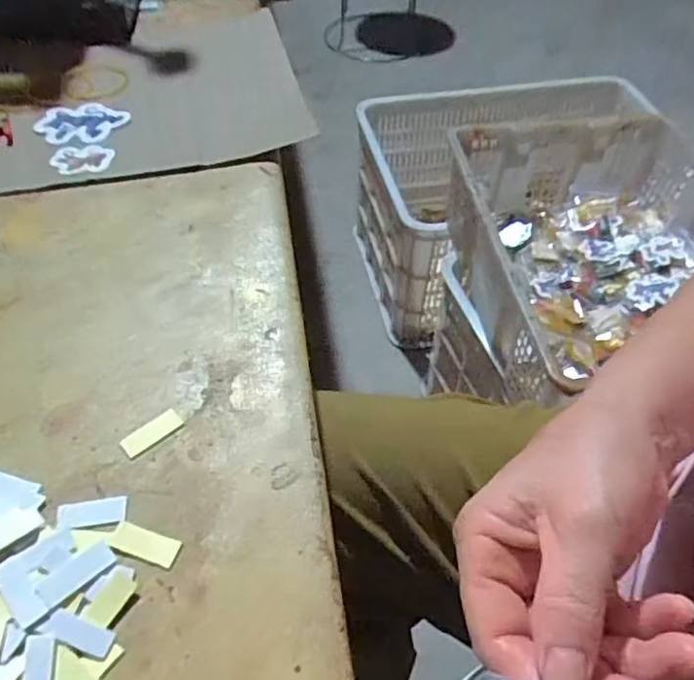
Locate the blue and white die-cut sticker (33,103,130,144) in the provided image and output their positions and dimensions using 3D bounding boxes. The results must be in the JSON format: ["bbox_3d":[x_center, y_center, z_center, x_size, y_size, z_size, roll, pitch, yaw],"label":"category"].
[{"bbox_3d":[-0.192,-0.156,0.445,0.056,0.004,0.046,18,53,14],"label":"blue and white die-cut sticker"}]

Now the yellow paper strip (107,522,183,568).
[{"bbox_3d":[-0.082,0.081,0.252,0.028,0.004,0.011,13,52,11],"label":"yellow paper strip"}]

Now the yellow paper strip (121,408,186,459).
[{"bbox_3d":[-0.089,0.041,0.285,0.029,0.004,0.011,-35,59,-26],"label":"yellow paper strip"}]

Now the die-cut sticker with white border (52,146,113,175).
[{"bbox_3d":[-0.176,-0.121,0.417,0.038,0.004,0.031,-7,48,-9],"label":"die-cut sticker with white border"}]

